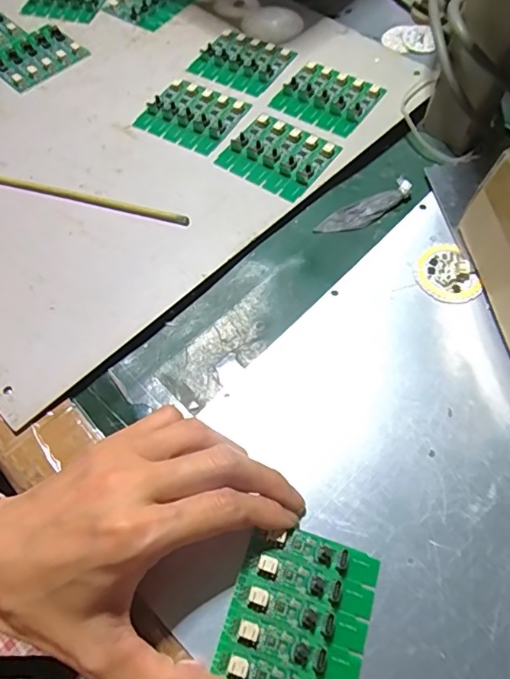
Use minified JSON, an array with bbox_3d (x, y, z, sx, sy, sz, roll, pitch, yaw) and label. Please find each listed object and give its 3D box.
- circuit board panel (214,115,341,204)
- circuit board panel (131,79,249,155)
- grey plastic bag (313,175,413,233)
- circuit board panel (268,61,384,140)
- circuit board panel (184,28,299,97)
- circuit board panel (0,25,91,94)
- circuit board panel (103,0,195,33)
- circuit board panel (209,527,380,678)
[{"bbox_3d":[0.016,-0.130,0.360,0.069,0.006,0.055,31,68,15],"label":"circuit board panel"},{"bbox_3d":[-0.047,-0.170,0.386,0.069,0.005,0.056,28,67,13],"label":"circuit board panel"},{"bbox_3d":[0.076,-0.089,0.349,0.078,0.004,0.019,-29,67,-13],"label":"grey plastic bag"},{"bbox_3d":[0.054,-0.184,0.387,0.069,0.005,0.054,31,68,15],"label":"circuit board panel"},{"bbox_3d":[-0.011,-0.227,0.413,0.069,0.004,0.060,31,67,14],"label":"circuit board panel"},{"bbox_3d":[-0.184,-0.237,0.426,0.058,0.004,0.069,40,70,18],"label":"circuit board panel"},{"bbox_3d":[-0.091,-0.306,0.460,0.059,0.005,0.070,33,68,15],"label":"circuit board panel"},{"bbox_3d":[0.020,0.125,0.230,0.062,0.012,0.069,16,65,8],"label":"circuit board panel"}]

